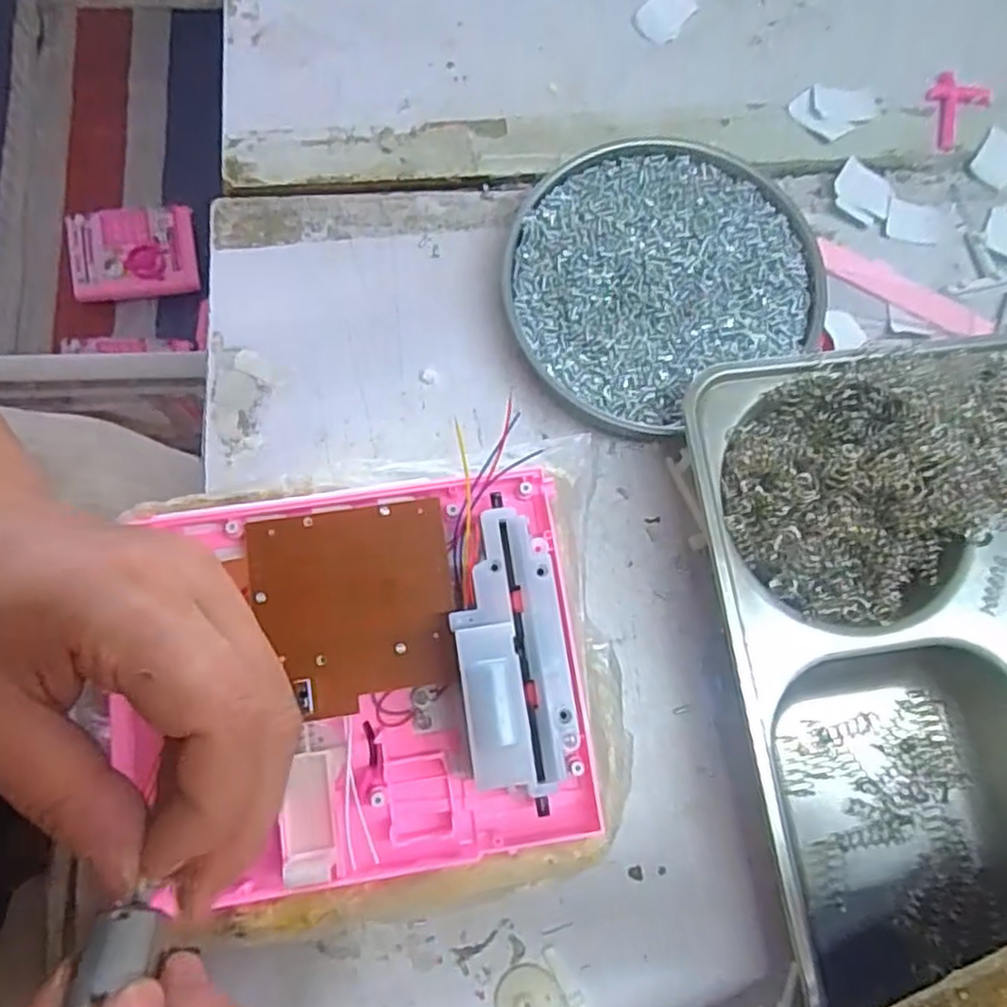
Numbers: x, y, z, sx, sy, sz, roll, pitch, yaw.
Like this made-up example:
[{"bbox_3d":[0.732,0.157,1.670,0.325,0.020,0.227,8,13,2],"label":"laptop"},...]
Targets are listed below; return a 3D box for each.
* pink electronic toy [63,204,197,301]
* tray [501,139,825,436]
[{"bbox_3d":[-0.513,-0.347,1.028,0.159,0.049,0.131,-7,77,-3],"label":"pink electronic toy"},{"bbox_3d":[0.067,-0.100,0.327,0.131,0.018,0.121,0,77,-1],"label":"tray"}]

